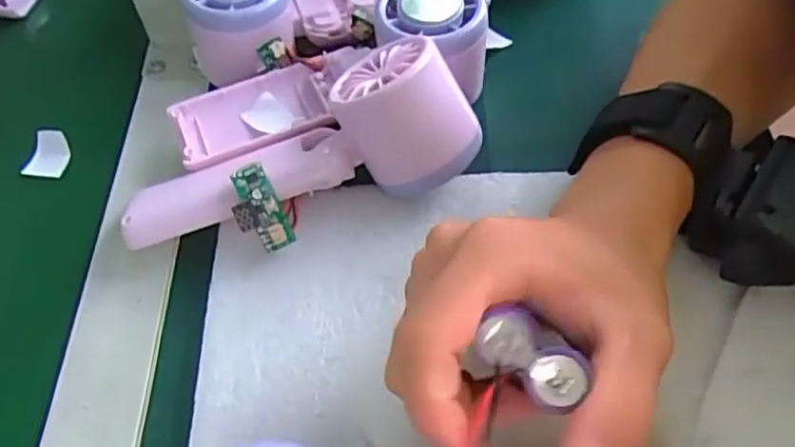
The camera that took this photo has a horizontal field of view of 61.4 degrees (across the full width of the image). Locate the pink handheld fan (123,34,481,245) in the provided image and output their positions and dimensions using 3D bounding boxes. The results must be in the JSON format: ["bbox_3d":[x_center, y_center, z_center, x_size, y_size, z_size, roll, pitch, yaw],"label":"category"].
[{"bbox_3d":[-0.045,-0.031,0.303,0.165,0.057,0.063,-21,56,-9],"label":"pink handheld fan"}]

